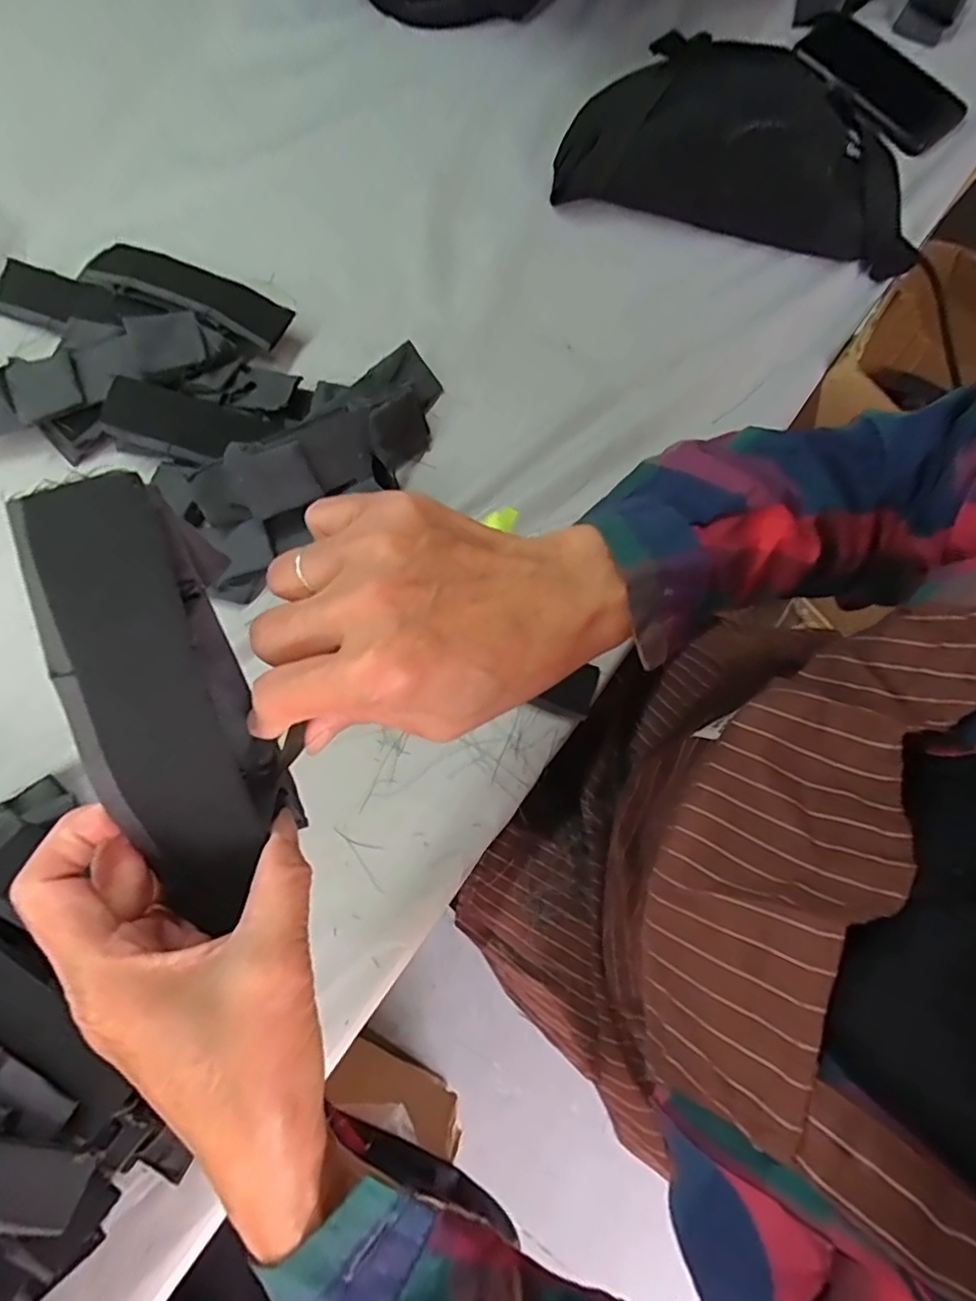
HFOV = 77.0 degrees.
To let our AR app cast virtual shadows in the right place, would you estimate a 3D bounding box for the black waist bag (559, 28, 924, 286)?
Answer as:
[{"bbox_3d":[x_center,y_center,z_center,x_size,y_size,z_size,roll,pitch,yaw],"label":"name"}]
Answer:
[{"bbox_3d":[0.222,-0.440,0.528,0.305,0.078,0.156,14,77,2],"label":"black waist bag"}]

